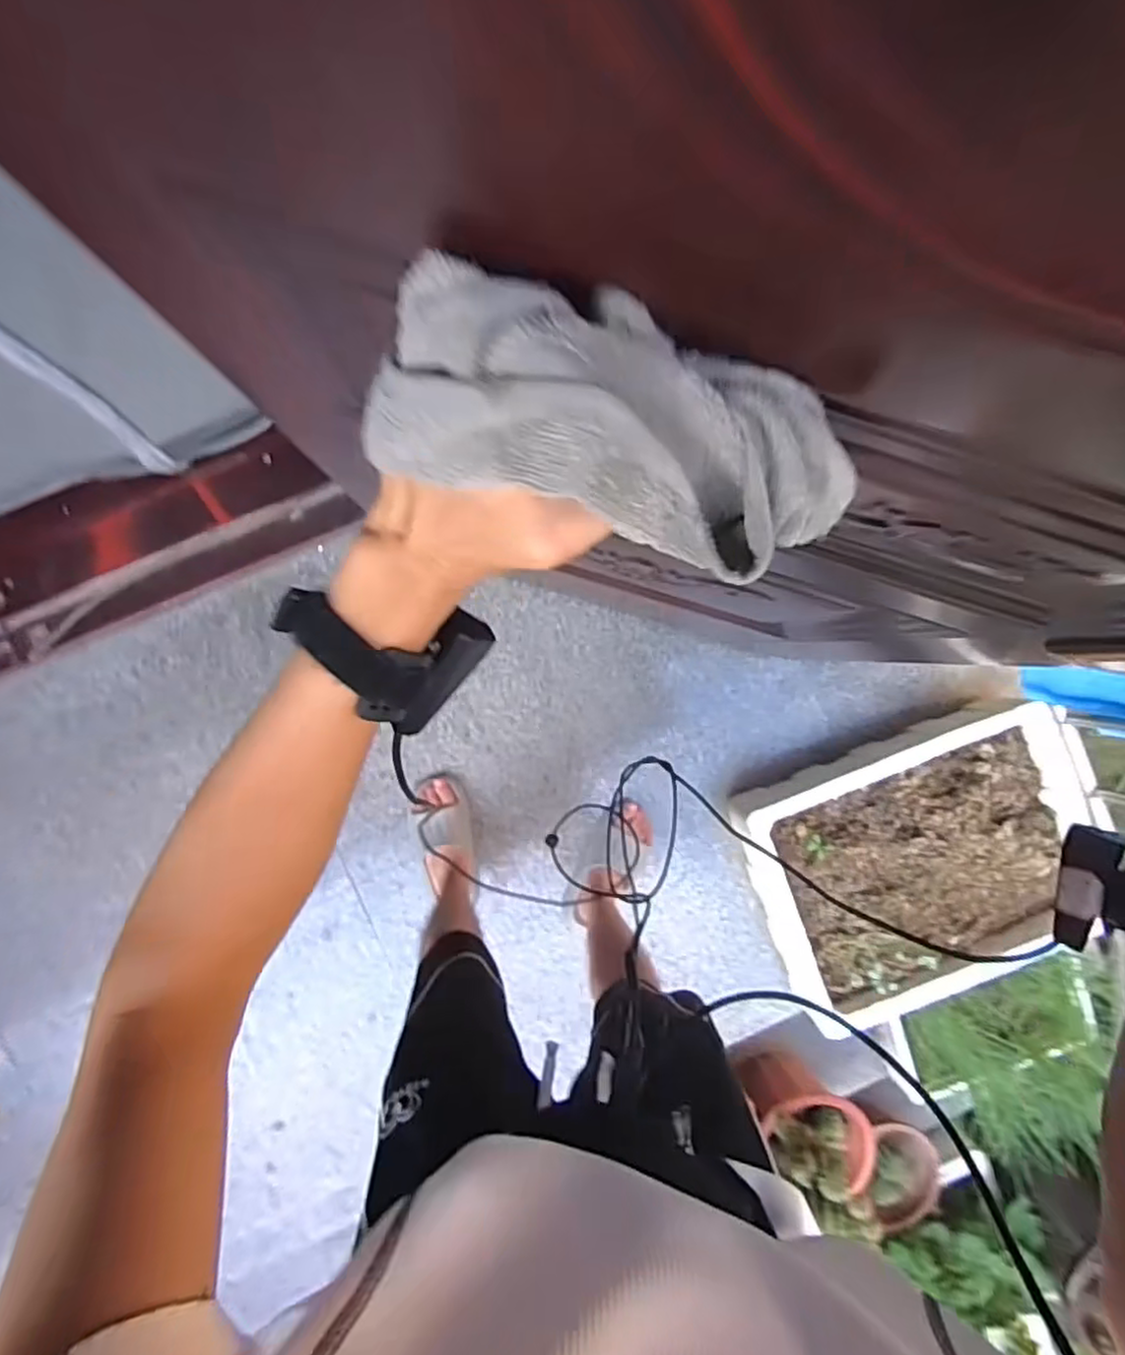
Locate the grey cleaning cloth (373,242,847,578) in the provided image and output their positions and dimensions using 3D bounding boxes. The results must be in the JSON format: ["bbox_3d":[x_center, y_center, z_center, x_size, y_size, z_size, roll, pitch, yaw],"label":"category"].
[{"bbox_3d":[0.027,-0.085,0.235,0.170,0.042,0.068,13,90,-14],"label":"grey cleaning cloth"}]

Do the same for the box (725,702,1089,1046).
[{"bbox_3d":[0.658,0.345,1.314,0.592,0.151,0.442,-20,93,-5],"label":"box"}]

